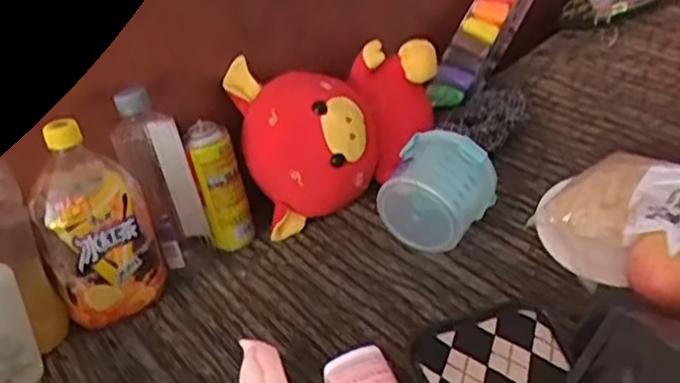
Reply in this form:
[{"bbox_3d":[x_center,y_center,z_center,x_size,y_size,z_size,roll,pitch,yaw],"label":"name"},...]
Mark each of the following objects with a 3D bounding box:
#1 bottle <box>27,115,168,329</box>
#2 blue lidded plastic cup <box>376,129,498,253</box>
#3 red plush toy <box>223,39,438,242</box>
[{"bbox_3d":[-0.234,0.026,0.674,0.106,0.184,0.090,-15,37,-14],"label":"bottle"},{"bbox_3d":[0.097,0.001,0.716,0.084,0.102,0.086,20,44,34],"label":"blue lidded plastic cup"},{"bbox_3d":[0.004,-0.063,0.790,0.223,0.189,0.130,-12,-5,-2],"label":"red plush toy"}]

